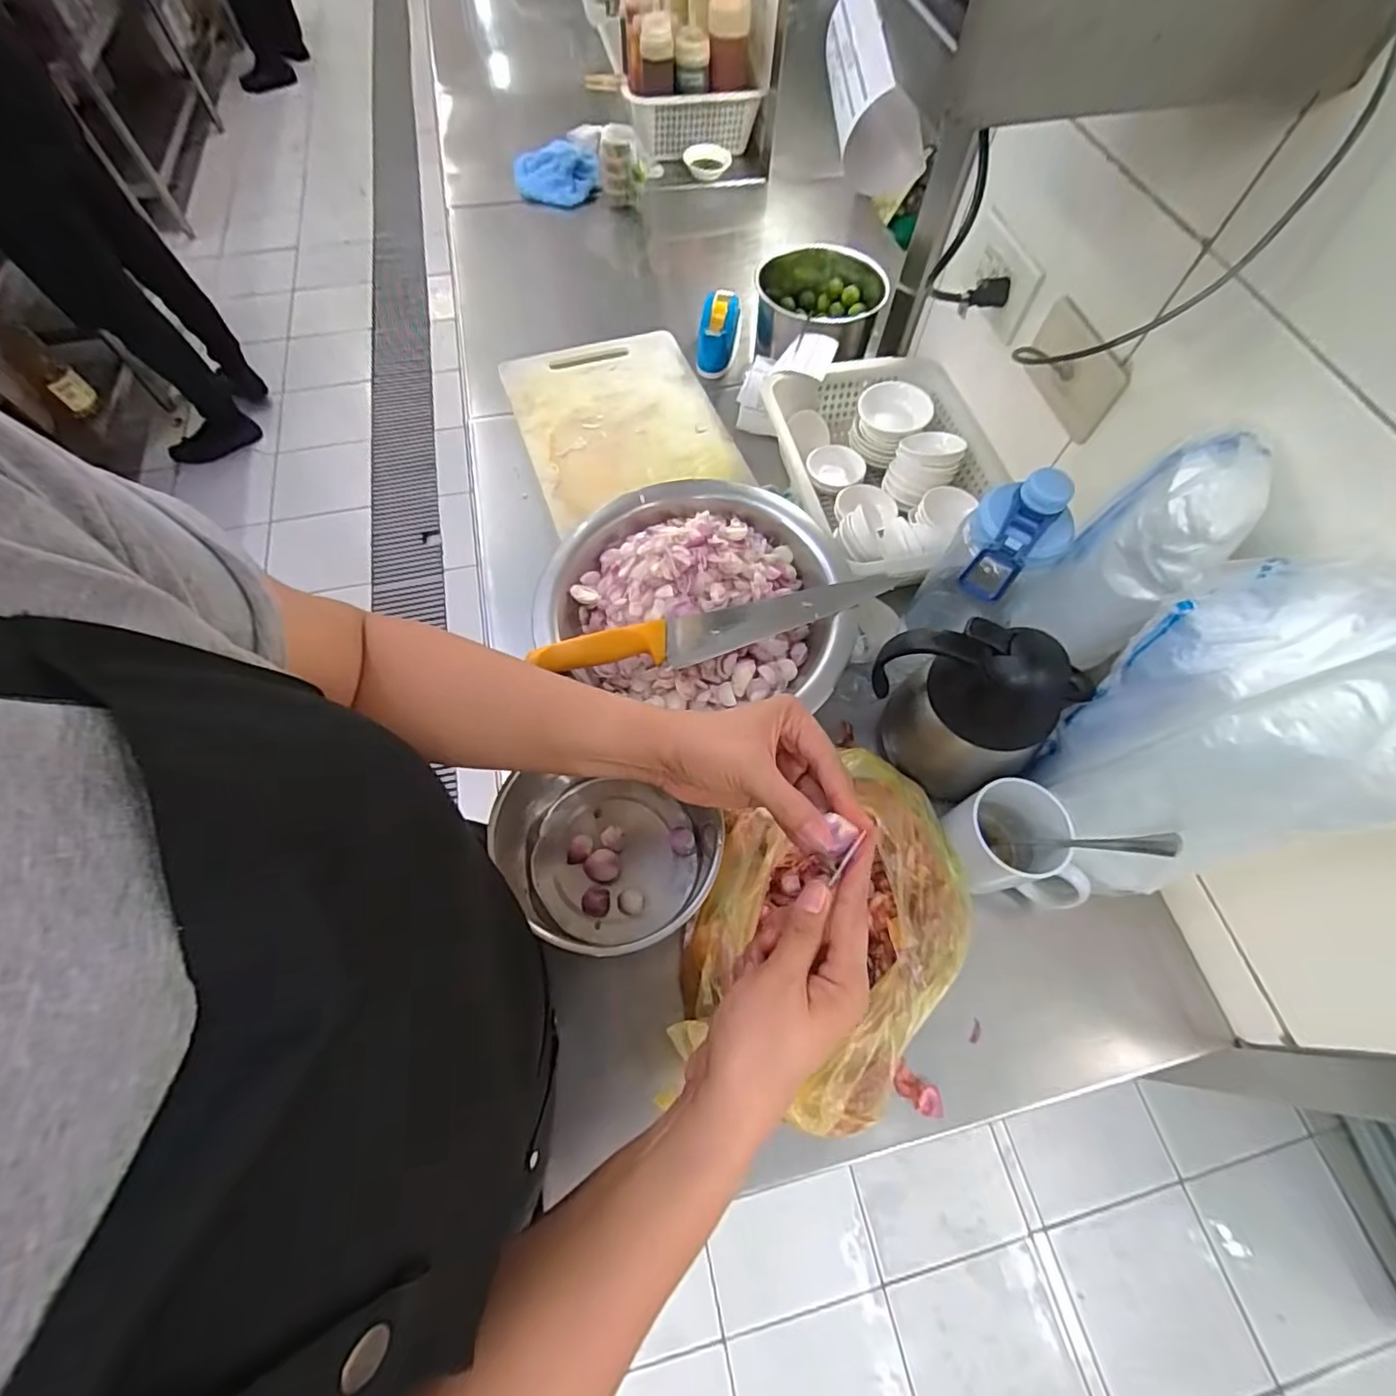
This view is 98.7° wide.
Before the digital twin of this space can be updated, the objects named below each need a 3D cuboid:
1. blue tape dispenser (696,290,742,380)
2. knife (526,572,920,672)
[{"bbox_3d":[0.031,-0.523,0.851,0.057,0.055,0.109,10,64,4],"label":"blue tape dispenser"},{"bbox_3d":[0.030,-0.068,0.570,0.359,0.030,0.044,-13,65,-7],"label":"knife"}]

